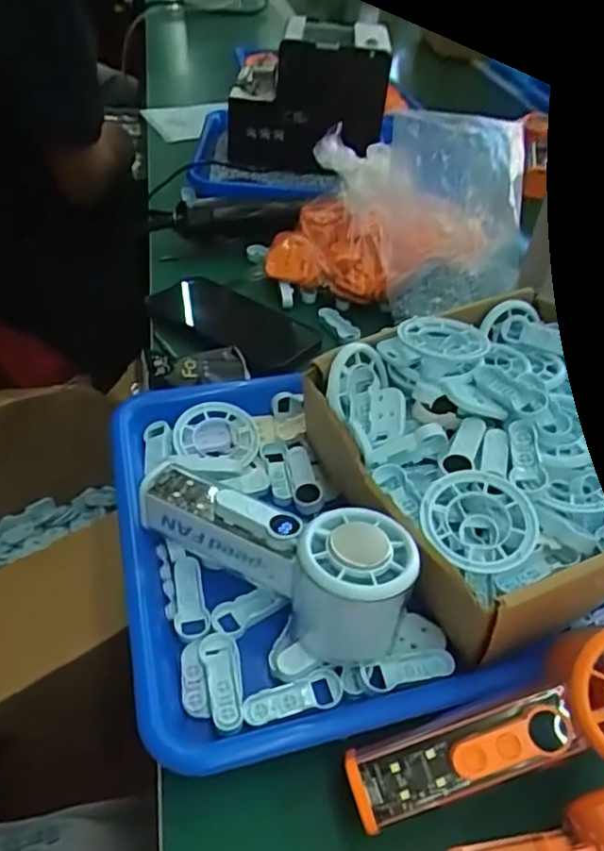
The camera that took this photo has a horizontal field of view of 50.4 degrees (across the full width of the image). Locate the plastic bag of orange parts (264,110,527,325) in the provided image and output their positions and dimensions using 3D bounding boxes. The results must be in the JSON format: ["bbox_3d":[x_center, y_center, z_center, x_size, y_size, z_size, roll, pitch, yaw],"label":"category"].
[{"bbox_3d":[0.083,-0.187,0.534,0.201,0.151,0.092,13,44,7],"label":"plastic bag of orange parts"}]

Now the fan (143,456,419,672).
[{"bbox_3d":[-0.016,0.065,0.338,0.149,0.068,0.054,25,46,18],"label":"fan"}]

